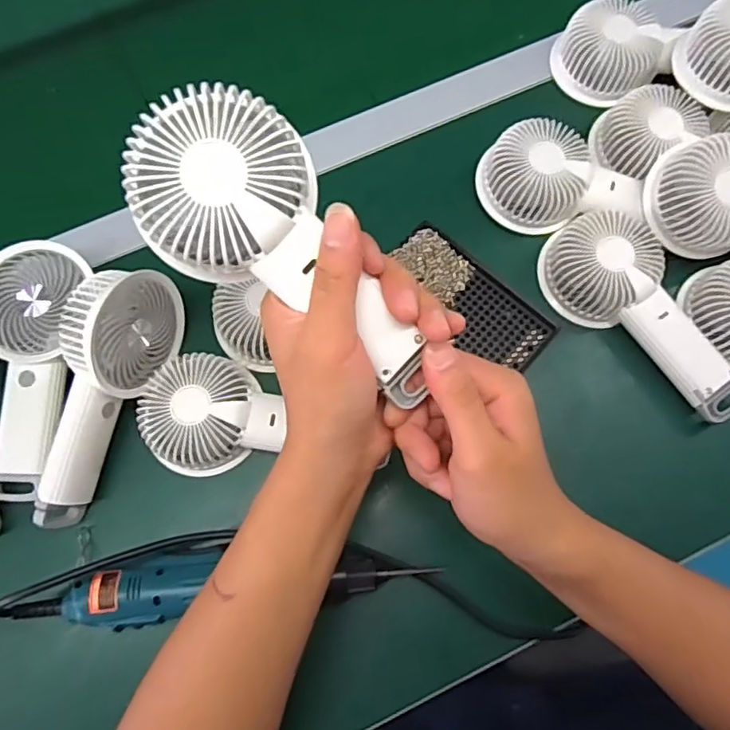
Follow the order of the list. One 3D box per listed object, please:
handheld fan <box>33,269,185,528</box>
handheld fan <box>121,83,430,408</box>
[{"bbox_3d":[-0.188,0.021,0.403,0.049,0.087,0.187,19,88,5],"label":"handheld fan"},{"bbox_3d":[-0.032,-0.054,0.275,0.166,0.041,0.081,44,79,-13],"label":"handheld fan"}]

